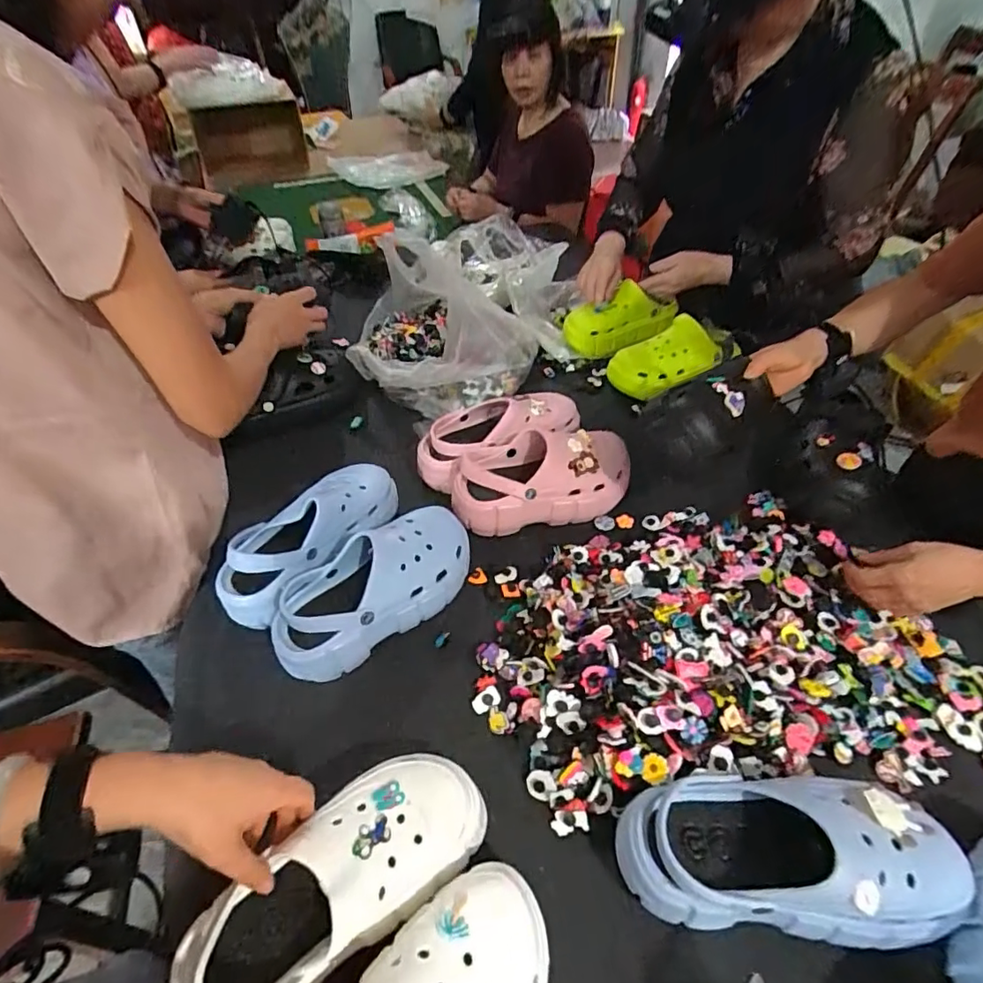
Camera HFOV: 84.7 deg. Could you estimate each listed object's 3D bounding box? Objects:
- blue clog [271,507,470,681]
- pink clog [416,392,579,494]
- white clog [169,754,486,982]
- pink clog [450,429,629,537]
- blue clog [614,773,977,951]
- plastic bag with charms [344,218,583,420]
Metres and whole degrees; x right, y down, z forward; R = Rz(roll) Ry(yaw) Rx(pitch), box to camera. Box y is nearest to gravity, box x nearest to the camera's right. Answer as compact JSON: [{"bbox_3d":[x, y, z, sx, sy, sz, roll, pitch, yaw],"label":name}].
[{"bbox_3d":[-0.136,0.107,0.636,0.256,0.079,0.106,-30,52,-24],"label":"blue clog"},{"bbox_3d":[0.011,-0.090,0.817,0.256,0.083,0.110,-18,48,-15],"label":"pink clog"},{"bbox_3d":[-0.122,0.304,0.432,0.243,0.073,0.103,-29,52,-23],"label":"white clog"},{"bbox_3d":[0.072,-0.021,0.757,0.254,0.086,0.117,-8,46,-5],"label":"pink clog"},{"bbox_3d":[0.240,0.289,0.433,0.254,0.085,0.100,2,46,3],"label":"blue clog"},{"bbox_3d":[-0.050,-0.374,1.078,0.413,0.118,0.556,2,46,4],"label":"plastic bag with charms"}]

